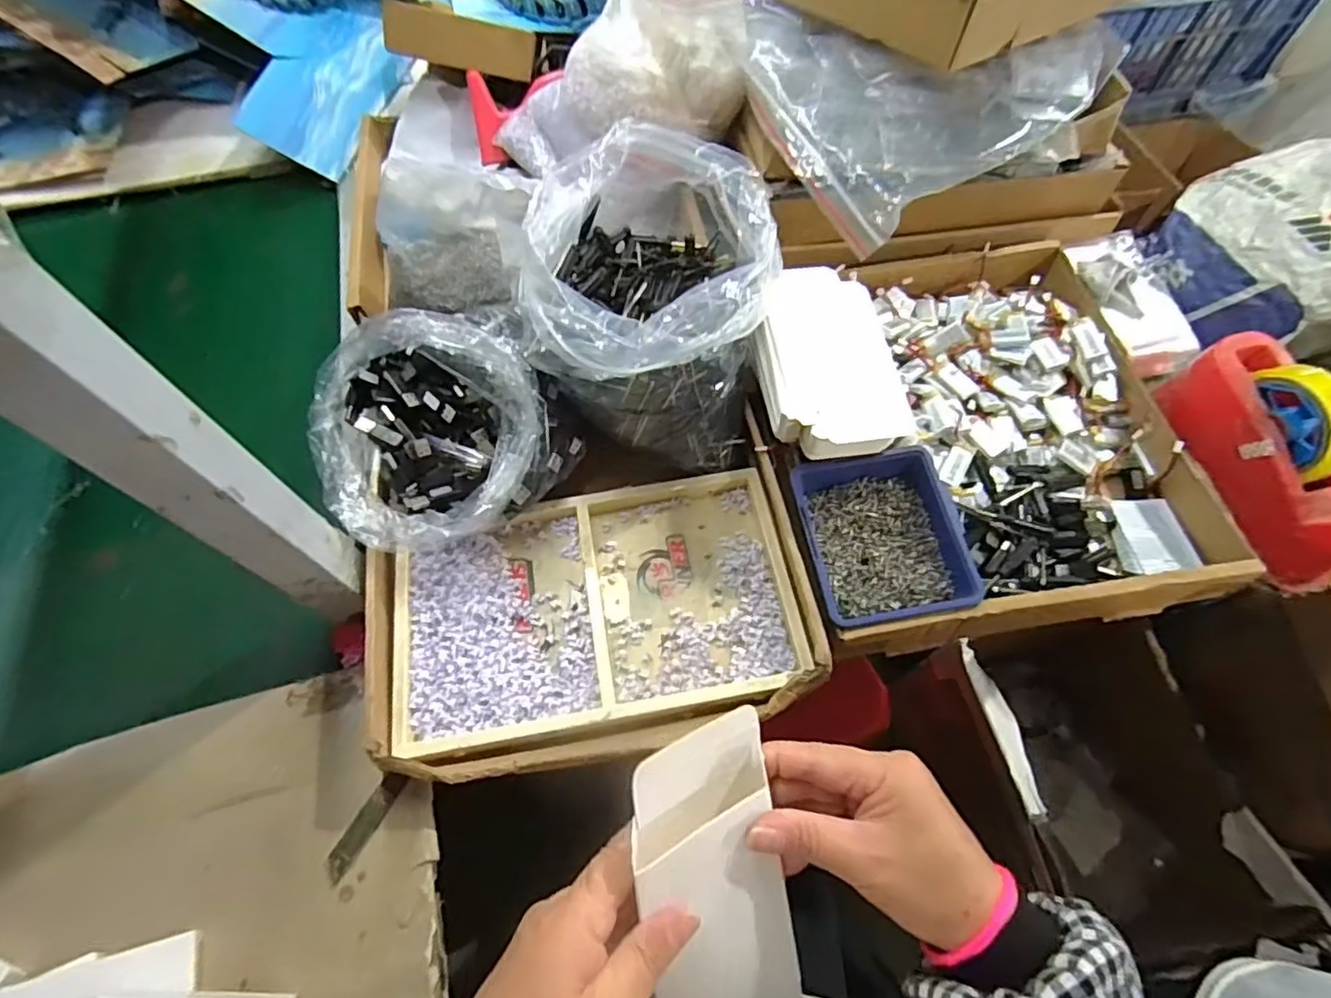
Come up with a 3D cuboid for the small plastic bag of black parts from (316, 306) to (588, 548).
[{"bbox_3d":[-0.196,-0.062,0.530,0.198,0.120,0.189,-41,69,-18],"label":"small plastic bag of black parts"}]

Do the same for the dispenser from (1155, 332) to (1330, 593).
[{"bbox_3d":[0.505,-0.039,0.521,0.073,0.091,0.200,-8,63,-3],"label":"dispenser"}]

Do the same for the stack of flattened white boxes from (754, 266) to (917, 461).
[{"bbox_3d":[0.137,-0.111,0.530,0.111,0.050,0.184,-6,63,-2],"label":"stack of flattened white boxes"}]

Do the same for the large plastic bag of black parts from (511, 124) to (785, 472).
[{"bbox_3d":[-0.009,-0.165,0.535,0.191,0.181,0.206,8,63,5],"label":"large plastic bag of black parts"}]

